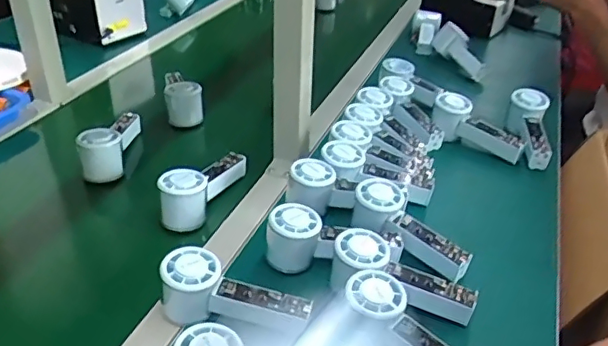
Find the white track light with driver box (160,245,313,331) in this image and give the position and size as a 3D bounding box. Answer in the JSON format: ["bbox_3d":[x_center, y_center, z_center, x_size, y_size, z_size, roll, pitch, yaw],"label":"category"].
[{"bbox_3d":[-0.069,0.125,0.557,0.149,0.060,0.057,12,34,15],"label":"white track light with driver box"}]

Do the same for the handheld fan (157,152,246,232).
[{"bbox_3d":[-0.133,0.008,0.736,0.062,0.058,0.157,12,34,14],"label":"handheld fan"}]

